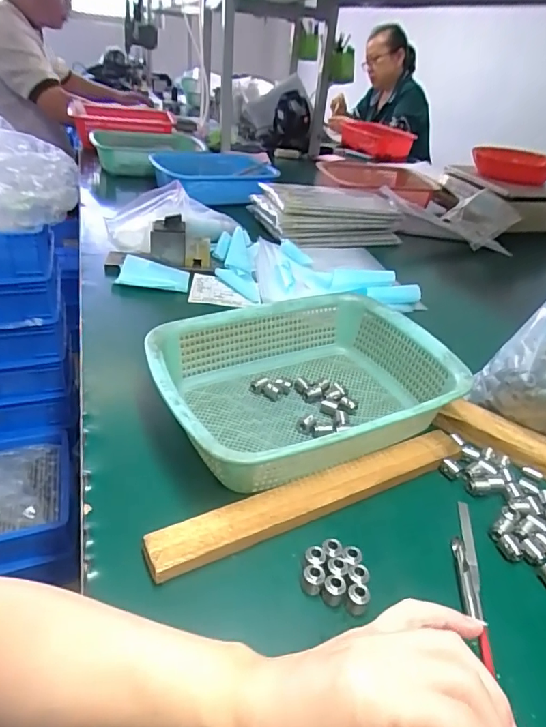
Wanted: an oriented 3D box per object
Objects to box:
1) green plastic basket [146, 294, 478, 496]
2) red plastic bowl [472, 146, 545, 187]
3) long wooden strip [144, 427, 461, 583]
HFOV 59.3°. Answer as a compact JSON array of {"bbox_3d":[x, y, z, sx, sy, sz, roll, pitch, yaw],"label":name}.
[{"bbox_3d":[0.031,0.021,0.505,0.292,0.071,0.219,-13,39,-25],"label":"green plastic basket"},{"bbox_3d":[0.596,-0.486,1.177,0.186,0.056,0.186,24,39,23],"label":"red plastic bowl"},{"bbox_3d":[0.047,0.113,0.428,0.319,0.014,0.038,-14,39,-26],"label":"long wooden strip"}]

